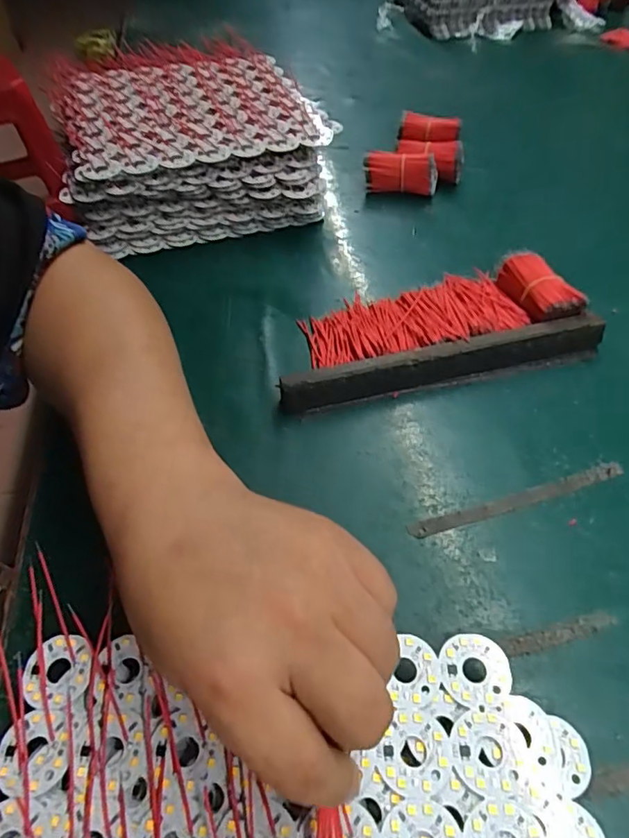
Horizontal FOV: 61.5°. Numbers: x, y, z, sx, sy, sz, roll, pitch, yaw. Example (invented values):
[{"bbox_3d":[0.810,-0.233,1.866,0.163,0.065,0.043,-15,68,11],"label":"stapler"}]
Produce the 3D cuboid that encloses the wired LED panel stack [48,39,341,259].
[{"bbox_3d":[-0.124,-0.284,0.537,0.226,0.077,0.250,-14,52,-12],"label":"wired LED panel stack"}]

